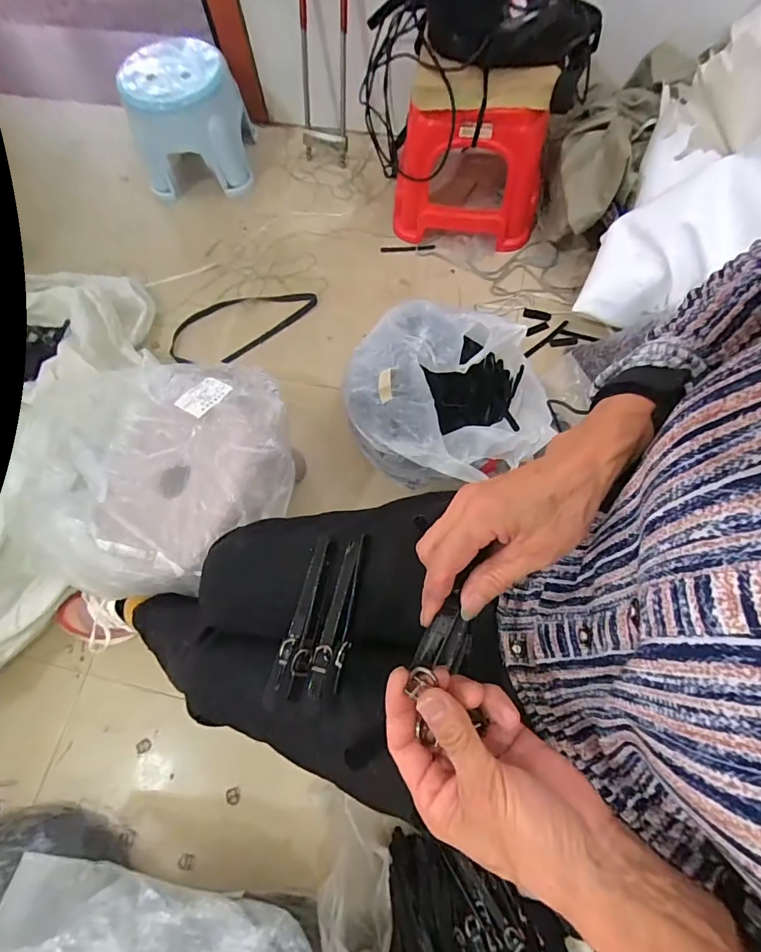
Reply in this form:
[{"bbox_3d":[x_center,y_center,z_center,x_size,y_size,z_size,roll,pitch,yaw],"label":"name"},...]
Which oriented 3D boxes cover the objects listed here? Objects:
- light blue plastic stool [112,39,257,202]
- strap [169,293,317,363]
[{"bbox_3d":[-0.440,-0.807,1.005,0.242,0.210,0.187,-1,70,1],"label":"light blue plastic stool"},{"bbox_3d":[-0.295,-0.330,0.937,0.325,0.023,0.166,-35,73,-10],"label":"strap"}]

